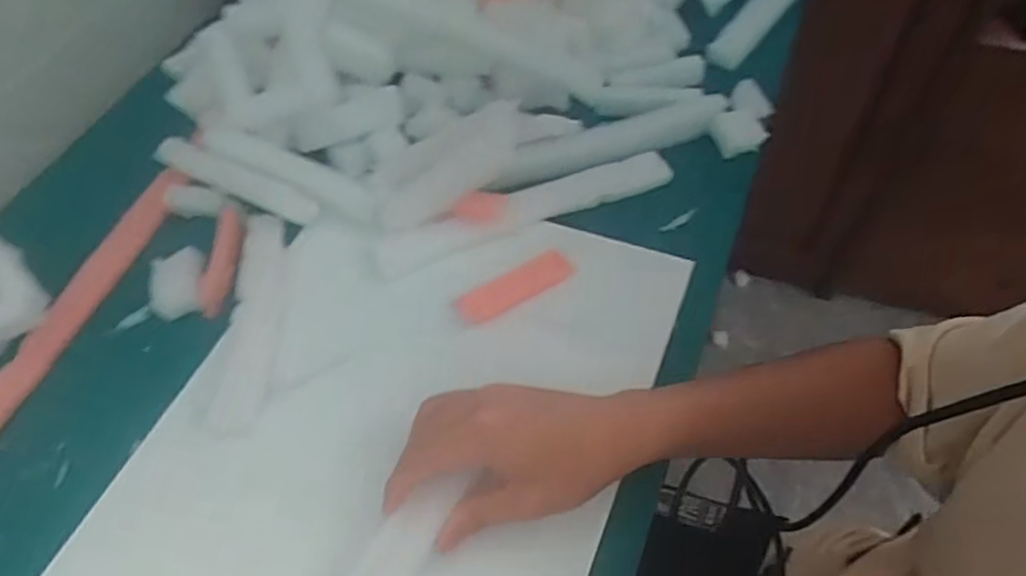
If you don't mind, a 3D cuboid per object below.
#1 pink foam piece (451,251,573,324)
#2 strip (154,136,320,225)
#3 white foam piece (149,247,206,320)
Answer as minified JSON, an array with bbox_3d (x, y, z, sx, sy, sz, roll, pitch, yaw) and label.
[{"bbox_3d":[0.001,-0.001,0.500,0.089,0.006,0.029,-28,62,-18],"label":"pink foam piece"},{"bbox_3d":[-0.224,-0.088,0.554,0.153,0.015,0.022,22,59,19],"label":"strip"},{"bbox_3d":[-0.256,-0.005,0.527,0.042,0.012,0.058,-13,55,-5],"label":"white foam piece"}]

